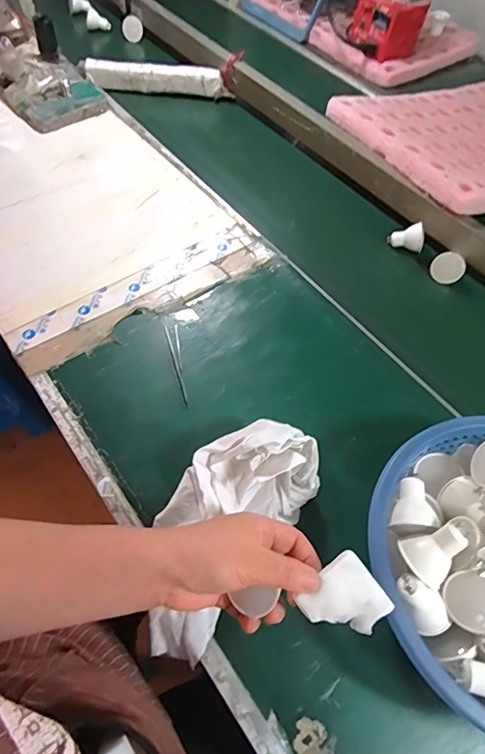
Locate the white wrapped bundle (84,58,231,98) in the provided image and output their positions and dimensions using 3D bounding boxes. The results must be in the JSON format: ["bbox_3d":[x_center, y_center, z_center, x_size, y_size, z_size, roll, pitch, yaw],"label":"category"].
[{"bbox_3d":[-0.184,-0.644,0.975,0.314,0.037,0.065,10,57,2],"label":"white wrapped bundle"}]

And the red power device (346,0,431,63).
[{"bbox_3d":[0.340,-0.831,1.055,0.138,0.124,0.116,-17,60,-15],"label":"red power device"}]

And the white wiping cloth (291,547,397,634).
[{"bbox_3d":[0.076,0.168,0.340,0.056,0.007,0.051,-38,82,-3],"label":"white wiping cloth"}]

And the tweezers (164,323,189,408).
[{"bbox_3d":[-0.088,-0.017,0.603,0.017,0.004,0.129,-7,58,-9],"label":"tweezers"}]

